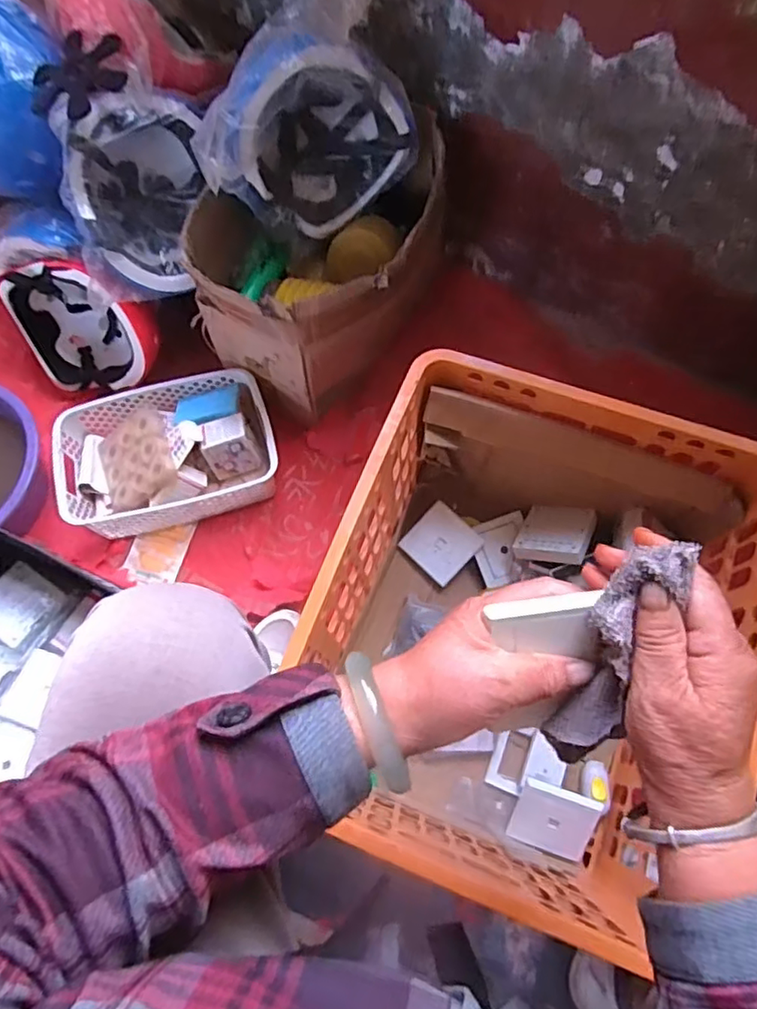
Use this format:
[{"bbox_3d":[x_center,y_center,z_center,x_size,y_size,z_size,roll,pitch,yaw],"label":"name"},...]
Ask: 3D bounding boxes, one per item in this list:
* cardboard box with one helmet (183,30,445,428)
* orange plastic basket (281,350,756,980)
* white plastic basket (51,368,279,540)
[{"bbox_3d":[-0.071,-0.361,0.773,0.382,0.347,0.269,-38,72,-12],"label":"cardboard box with one helmet"},{"bbox_3d":[0.151,0.140,0.654,0.392,0.274,0.465,19,71,9],"label":"orange plastic basket"},{"bbox_3d":[-0.301,-0.071,0.867,0.301,0.096,0.214,-15,69,-4],"label":"white plastic basket"}]

